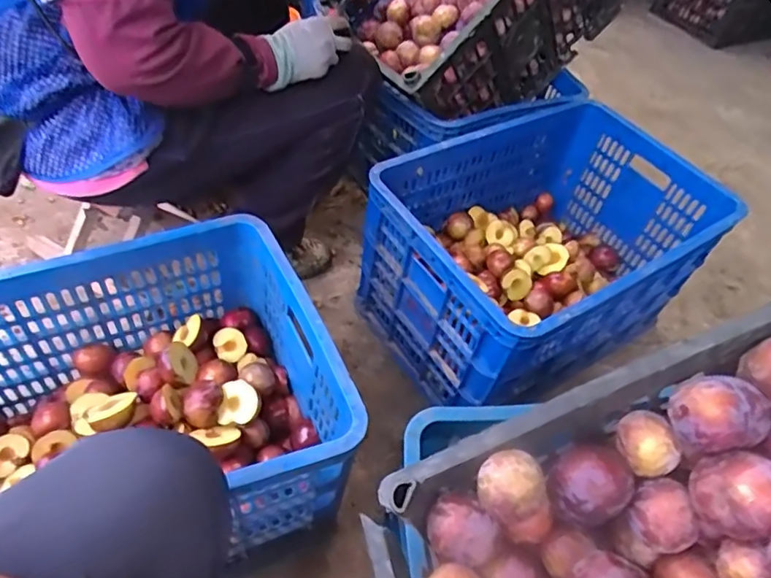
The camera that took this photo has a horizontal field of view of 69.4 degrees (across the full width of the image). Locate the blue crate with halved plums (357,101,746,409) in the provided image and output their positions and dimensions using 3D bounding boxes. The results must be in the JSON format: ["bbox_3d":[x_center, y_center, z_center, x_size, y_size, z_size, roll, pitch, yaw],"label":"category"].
[{"bbox_3d":[0.278,-0.078,0.978,0.566,0.276,0.366,-25,58,-23],"label":"blue crate with halved plums"}]

